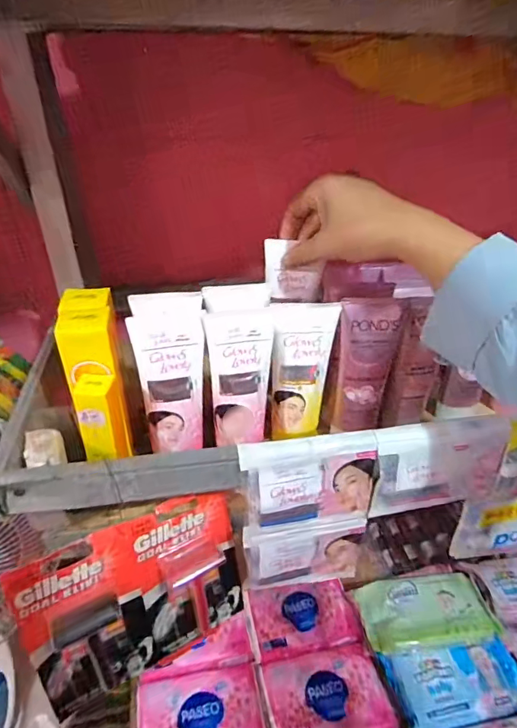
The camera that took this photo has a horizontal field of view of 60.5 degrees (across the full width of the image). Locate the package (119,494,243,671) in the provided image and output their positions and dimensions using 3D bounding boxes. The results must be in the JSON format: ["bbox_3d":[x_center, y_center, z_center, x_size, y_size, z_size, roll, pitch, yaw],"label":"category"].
[{"bbox_3d":[-0.056,0.180,0.377,0.086,0.142,0.019,-16,20,-27],"label":"package"}]

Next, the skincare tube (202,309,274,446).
[{"bbox_3d":[-0.015,0.014,0.377,0.052,0.120,0.025,-8,36,-15],"label":"skincare tube"}]

